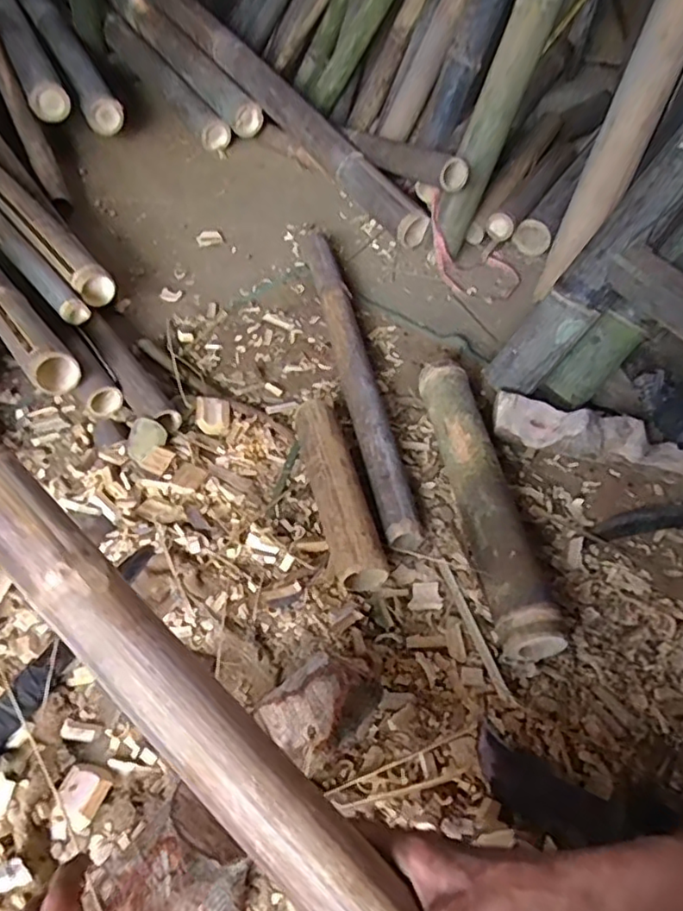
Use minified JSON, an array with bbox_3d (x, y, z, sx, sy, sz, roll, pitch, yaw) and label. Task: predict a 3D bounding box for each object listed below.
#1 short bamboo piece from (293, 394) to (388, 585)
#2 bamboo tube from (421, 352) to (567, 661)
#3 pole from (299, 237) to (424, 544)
[{"bbox_3d":[-0.006,0.042,0.749,0.062,0.060,0.255,-9,51,-14],"label":"short bamboo piece"},{"bbox_3d":[0.175,0.039,0.763,0.075,0.068,0.420,-3,50,-9],"label":"bamboo tube"},{"bbox_3d":[0.015,-0.138,0.912,0.046,0.052,0.651,-6,50,-11],"label":"pole"}]

